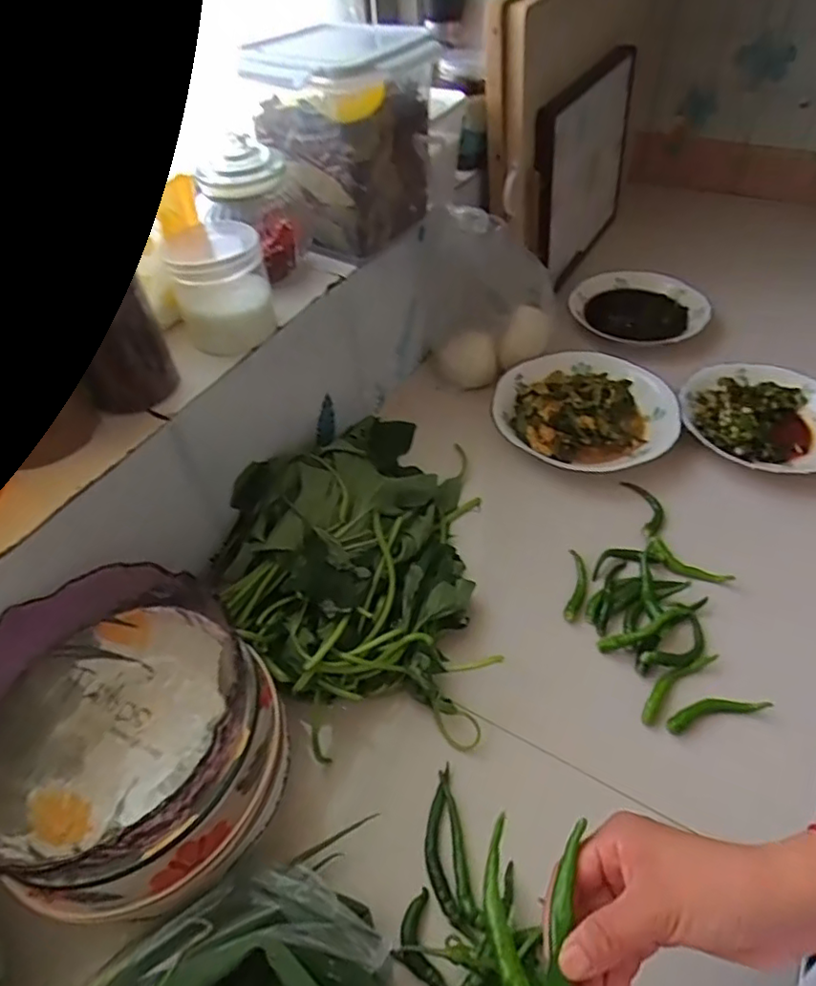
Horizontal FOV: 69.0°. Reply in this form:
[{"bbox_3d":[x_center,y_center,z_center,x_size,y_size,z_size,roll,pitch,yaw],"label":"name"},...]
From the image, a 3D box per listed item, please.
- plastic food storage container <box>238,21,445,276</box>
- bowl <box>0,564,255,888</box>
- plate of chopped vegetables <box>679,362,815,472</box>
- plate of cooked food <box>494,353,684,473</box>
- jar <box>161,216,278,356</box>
[{"bbox_3d":[-0.062,-0.355,0.615,0.129,0.177,0.179,21,53,21],"label":"plastic food storage container"},{"bbox_3d":[-0.205,0.162,0.406,0.176,0.103,0.183,-2,48,2],"label":"bowl"},{"bbox_3d":[0.424,-0.090,0.706,0.184,0.023,0.172,13,50,15],"label":"plate of chopped vegetables"},{"bbox_3d":[0.218,-0.105,0.732,0.211,0.032,0.205,-2,48,2],"label":"plate of cooked food"},{"bbox_3d":[-0.169,-0.190,0.542,0.081,0.080,0.094,-15,49,-10],"label":"jar"}]

